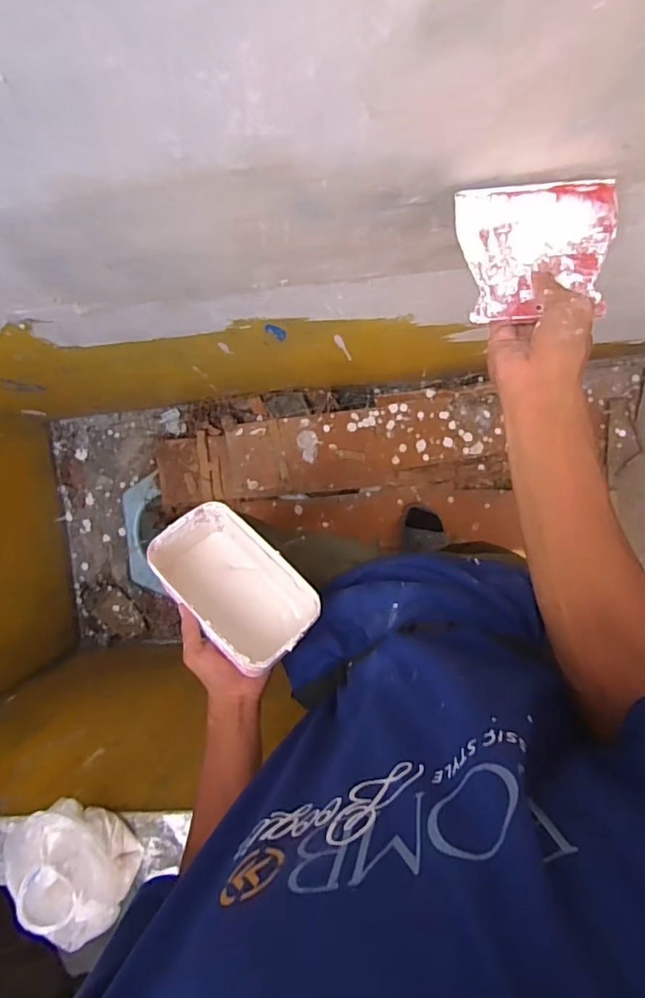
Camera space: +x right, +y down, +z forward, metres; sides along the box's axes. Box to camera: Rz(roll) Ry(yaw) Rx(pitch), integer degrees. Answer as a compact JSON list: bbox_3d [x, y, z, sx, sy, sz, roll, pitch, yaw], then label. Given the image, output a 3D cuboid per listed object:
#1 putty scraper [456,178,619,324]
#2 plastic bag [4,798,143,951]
[{"bbox_3d":[0.171,-0.199,0.427,0.121,0.005,0.102,-3,93,3],"label":"putty scraper"},{"bbox_3d":[-0.302,0.441,0.638,0.157,0.077,0.113,41,97,3],"label":"plastic bag"}]

